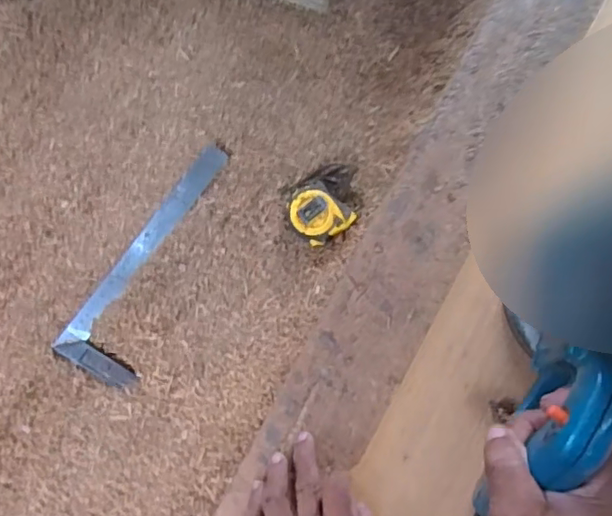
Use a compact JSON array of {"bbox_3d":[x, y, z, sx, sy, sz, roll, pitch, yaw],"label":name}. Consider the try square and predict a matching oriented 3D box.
[{"bbox_3d":[-0.170,0.015,0.717,0.098,0.011,0.307,38,88,-19],"label":"try square"}]

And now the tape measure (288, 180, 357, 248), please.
[{"bbox_3d":[0.016,-0.051,0.712,0.066,0.041,0.074,-45,81,-3],"label":"tape measure"}]

